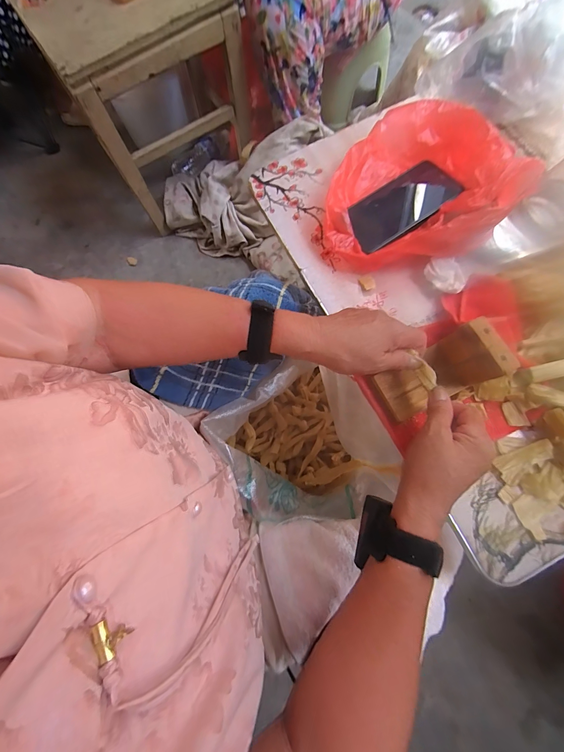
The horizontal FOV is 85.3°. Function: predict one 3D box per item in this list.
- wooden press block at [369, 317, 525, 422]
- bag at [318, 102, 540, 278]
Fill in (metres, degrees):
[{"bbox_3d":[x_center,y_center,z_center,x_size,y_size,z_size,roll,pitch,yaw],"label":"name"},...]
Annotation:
[{"bbox_3d":[0.164,-0.003,0.324,0.105,0.073,0.060,-26,79,-4],"label":"wooden press block"},{"bbox_3d":[0.172,-0.236,0.387,0.216,0.078,0.219,15,79,4],"label":"bag"}]

